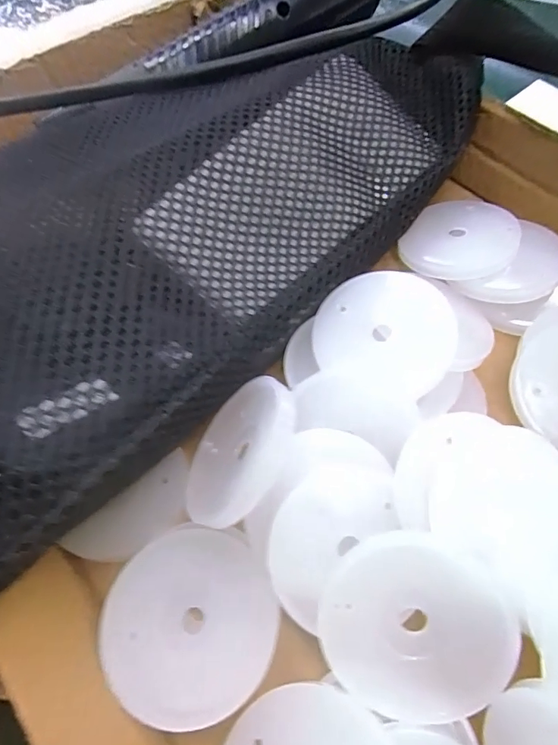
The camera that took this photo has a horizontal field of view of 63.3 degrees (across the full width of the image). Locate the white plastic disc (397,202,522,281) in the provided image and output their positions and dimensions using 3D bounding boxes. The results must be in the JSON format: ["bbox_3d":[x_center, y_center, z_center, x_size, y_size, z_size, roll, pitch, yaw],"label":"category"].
[{"bbox_3d":[0.082,-0.060,0.204,0.045,0.009,0.048,-2,61,3],"label":"white plastic disc"}]

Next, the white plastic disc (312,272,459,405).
[{"bbox_3d":[0.039,-0.013,0.167,0.049,0.006,0.050,0,70,1],"label":"white plastic disc"}]

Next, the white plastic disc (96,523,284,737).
[{"bbox_3d":[-0.028,0.076,0.139,0.051,0.007,0.050,0,61,4],"label":"white plastic disc"}]

